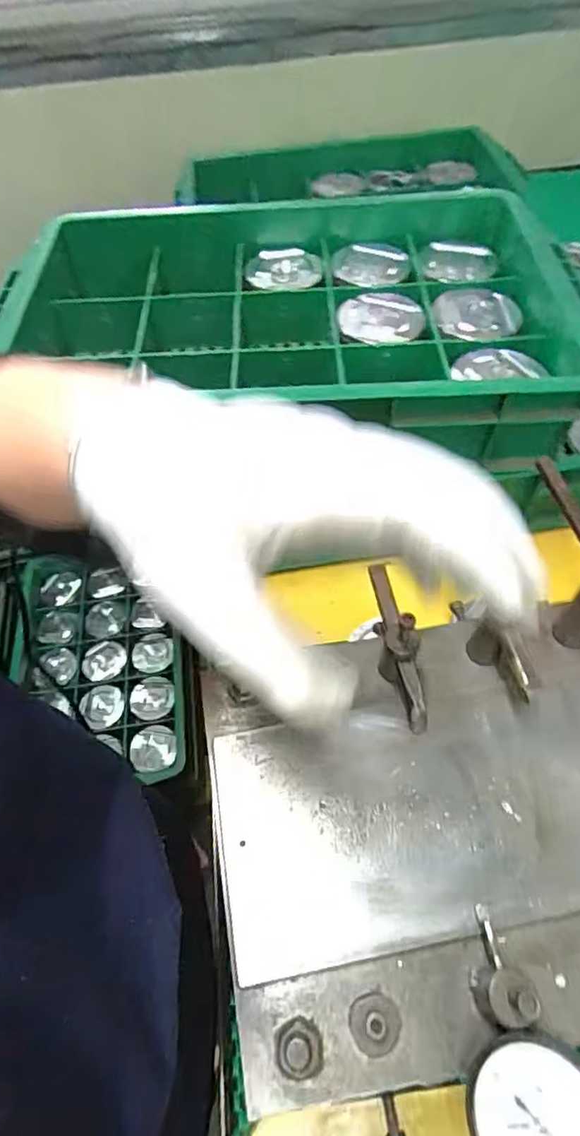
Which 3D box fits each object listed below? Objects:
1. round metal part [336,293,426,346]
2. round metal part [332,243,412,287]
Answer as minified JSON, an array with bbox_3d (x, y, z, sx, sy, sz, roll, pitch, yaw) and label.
[{"bbox_3d":[0.092,-0.245,0.536,0.081,0.015,0.087,-2,56,3],"label":"round metal part"},{"bbox_3d":[0.085,-0.322,0.586,0.079,0.018,0.079,-2,56,3],"label":"round metal part"}]

